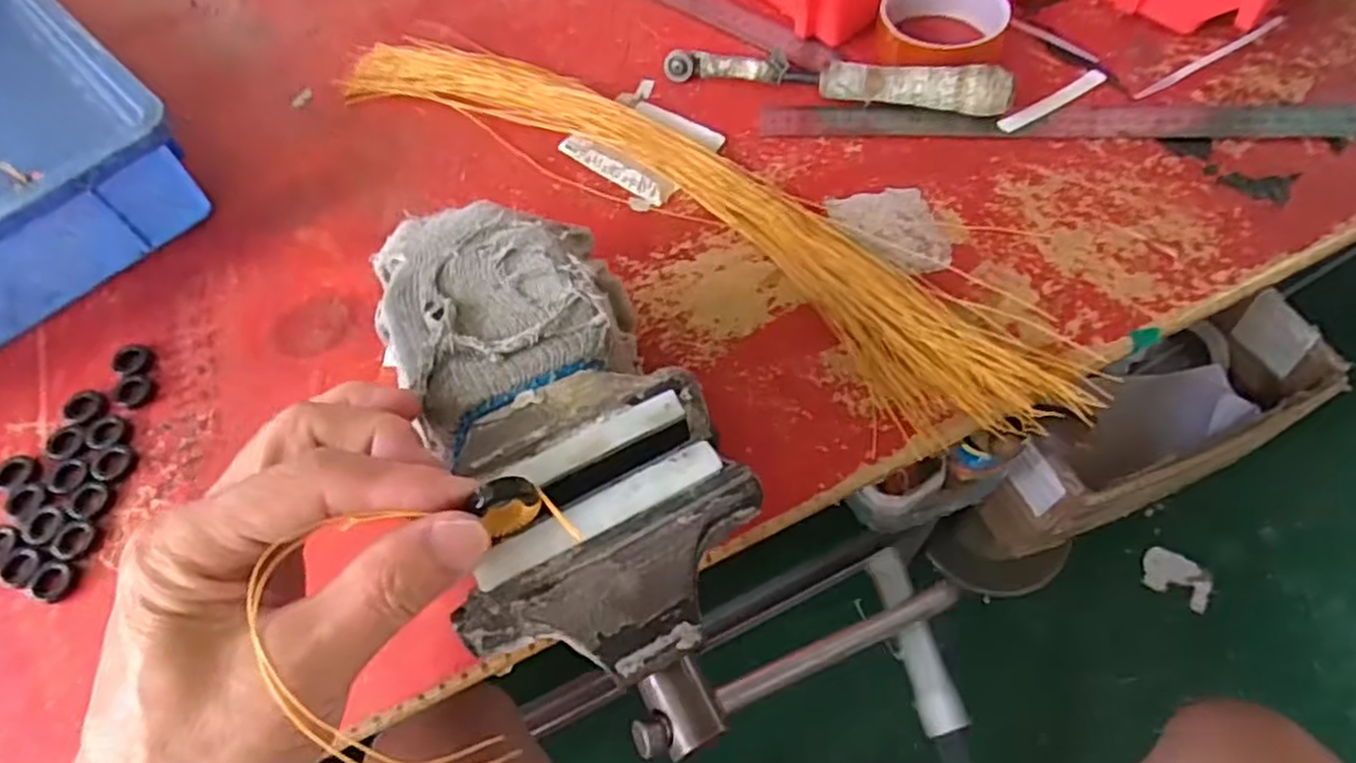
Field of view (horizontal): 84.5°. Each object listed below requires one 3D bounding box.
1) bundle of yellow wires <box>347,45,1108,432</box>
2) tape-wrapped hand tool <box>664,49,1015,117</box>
[{"bbox_3d":[-0.009,-0.115,0.453,0.509,0.026,0.089,34,67,21],"label":"bundle of yellow wires"},{"bbox_3d":[0.101,-0.202,0.494,0.221,0.034,0.027,16,62,13],"label":"tape-wrapped hand tool"}]

